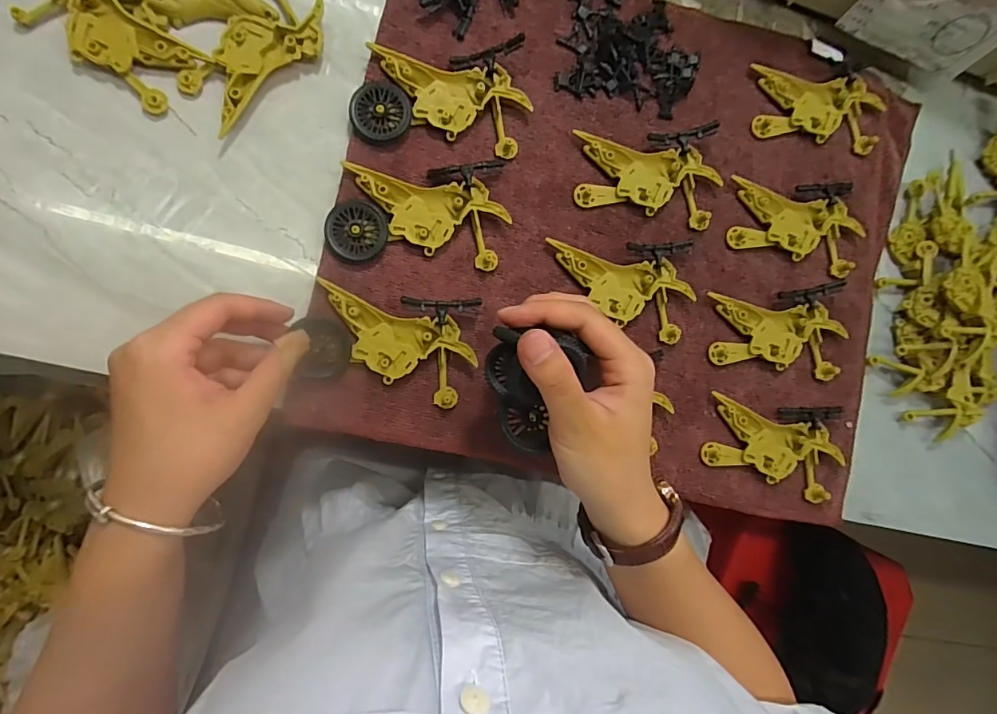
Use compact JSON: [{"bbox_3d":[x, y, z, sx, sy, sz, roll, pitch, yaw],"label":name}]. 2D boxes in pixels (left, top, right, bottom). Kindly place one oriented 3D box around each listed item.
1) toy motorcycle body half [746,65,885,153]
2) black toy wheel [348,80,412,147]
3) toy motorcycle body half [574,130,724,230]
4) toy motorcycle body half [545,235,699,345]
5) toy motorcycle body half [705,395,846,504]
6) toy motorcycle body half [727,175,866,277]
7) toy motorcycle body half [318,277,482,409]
[{"bbox_3d":[0.233,-0.181,0.362,0.100,0.010,0.047,5,88,-9],"label":"toy motorcycle body half"},{"bbox_3d":[-0.074,-0.153,0.312,0.036,0.010,0.036,0,89,-9],"label":"black toy wheel"},{"bbox_3d":[0.100,-0.121,0.339,0.100,0.010,0.047,9,87,-9],"label":"toy motorcycle body half"},{"bbox_3d":[0.082,-0.049,0.335,0.100,0.009,0.052,20,86,-8],"label":"toy motorcycle body half"},{"bbox_3d":[0.193,0.065,0.348,0.096,0.011,0.048,20,86,-8],"label":"toy motorcycle body half"},{"bbox_3d":[0.214,-0.094,0.357,0.096,0.013,0.065,-1,89,-9],"label":"toy motorcycle body half"},{"bbox_3d":[-0.060,-0.005,0.310,0.089,0.009,0.068,2,88,-9],"label":"toy motorcycle body half"}]

